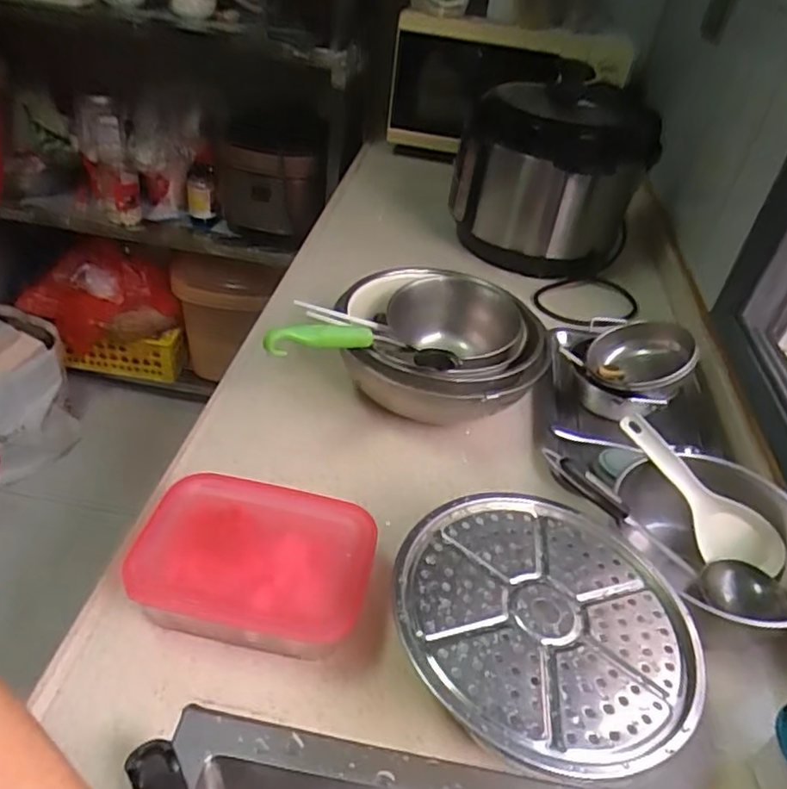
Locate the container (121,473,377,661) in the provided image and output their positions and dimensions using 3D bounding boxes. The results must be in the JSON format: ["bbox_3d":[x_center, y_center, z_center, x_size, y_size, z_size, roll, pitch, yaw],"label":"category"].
[{"bbox_3d":[-0.112,0.142,0.518,0.181,0.065,0.134,10,40,3],"label":"container"}]

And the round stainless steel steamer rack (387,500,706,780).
[{"bbox_3d":[0.107,0.148,0.443,0.198,0.025,0.216,4,40,-4],"label":"round stainless steel steamer rack"}]

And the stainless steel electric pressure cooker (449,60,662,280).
[{"bbox_3d":[0.251,-0.348,1.043,0.240,0.273,0.284,-23,49,-31],"label":"stainless steel electric pressure cooker"}]

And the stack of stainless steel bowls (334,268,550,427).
[{"bbox_3d":[0.051,-0.046,0.717,0.211,0.114,0.224,-5,41,-14],"label":"stack of stainless steel bowls"}]

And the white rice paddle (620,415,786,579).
[{"bbox_3d":[0.287,0.096,0.605,0.034,0.059,0.185,-32,76,-37],"label":"white rice paddle"}]

